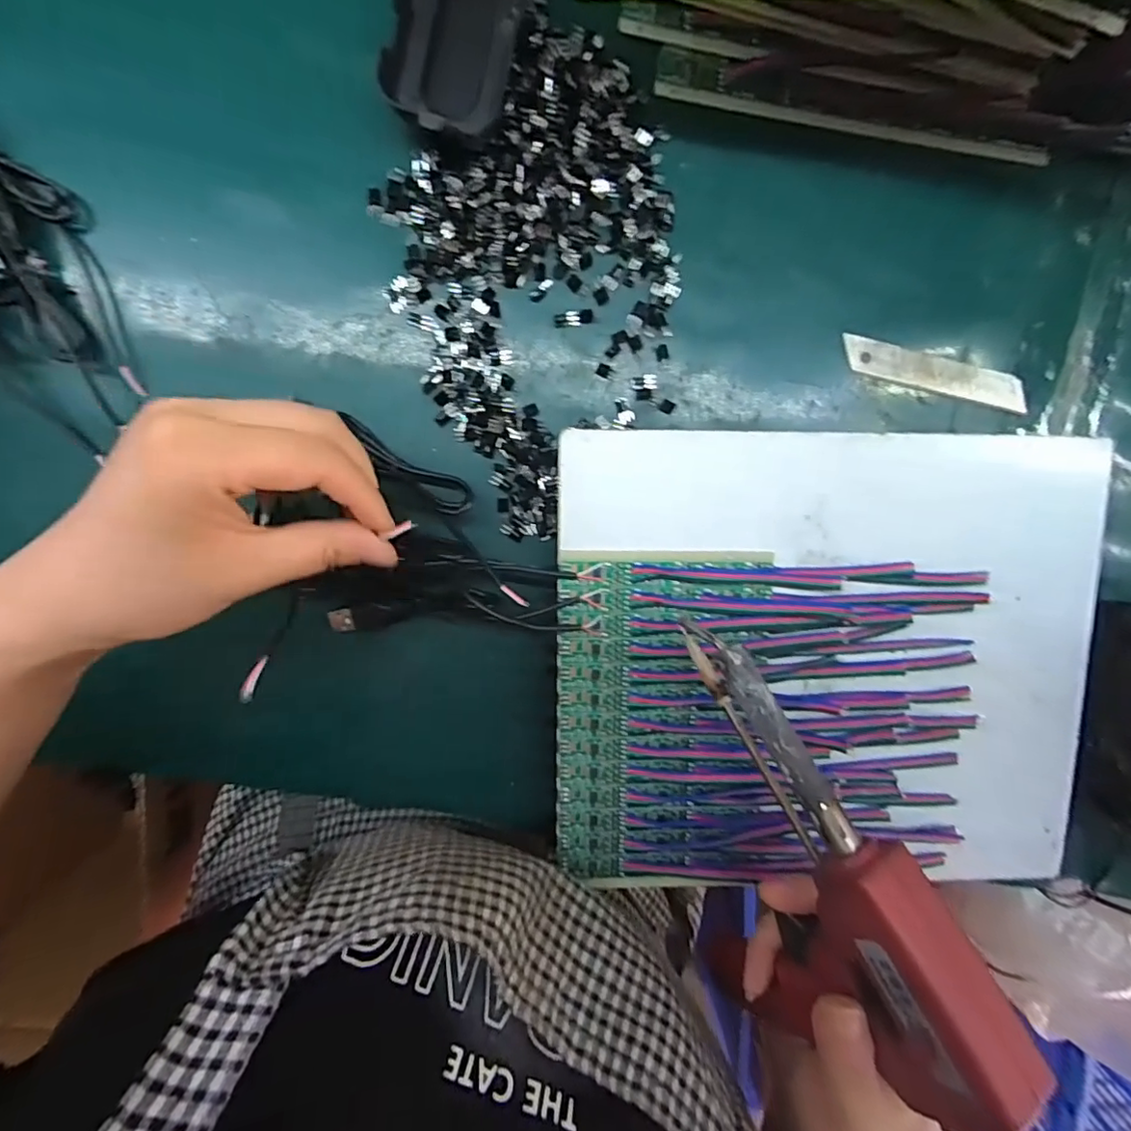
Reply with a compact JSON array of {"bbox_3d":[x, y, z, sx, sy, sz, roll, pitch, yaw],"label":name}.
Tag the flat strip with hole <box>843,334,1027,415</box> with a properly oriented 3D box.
[{"bbox_3d":[0.188,-0.097,0.291,0.097,0.004,0.017,13,100,-3],"label":"flat strip with hole"}]

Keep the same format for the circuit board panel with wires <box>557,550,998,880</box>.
[{"bbox_3d":[0.093,0.077,0.266,0.190,0.026,0.158,1,99,-4],"label":"circuit board panel with wires"}]

